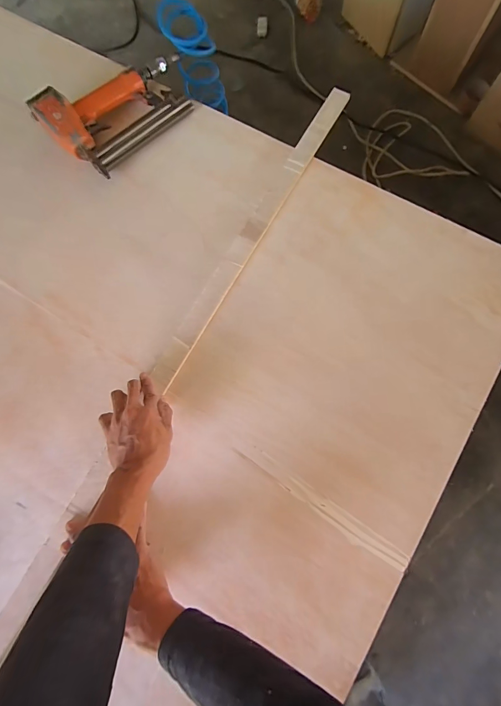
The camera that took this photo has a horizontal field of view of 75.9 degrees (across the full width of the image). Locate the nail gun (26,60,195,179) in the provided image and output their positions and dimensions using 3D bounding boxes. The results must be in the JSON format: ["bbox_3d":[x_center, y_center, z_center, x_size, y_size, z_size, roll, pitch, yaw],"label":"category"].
[{"bbox_3d":[-0.234,-0.422,0.556,0.246,0.049,0.158,-34,80,-2],"label":"nail gun"}]

